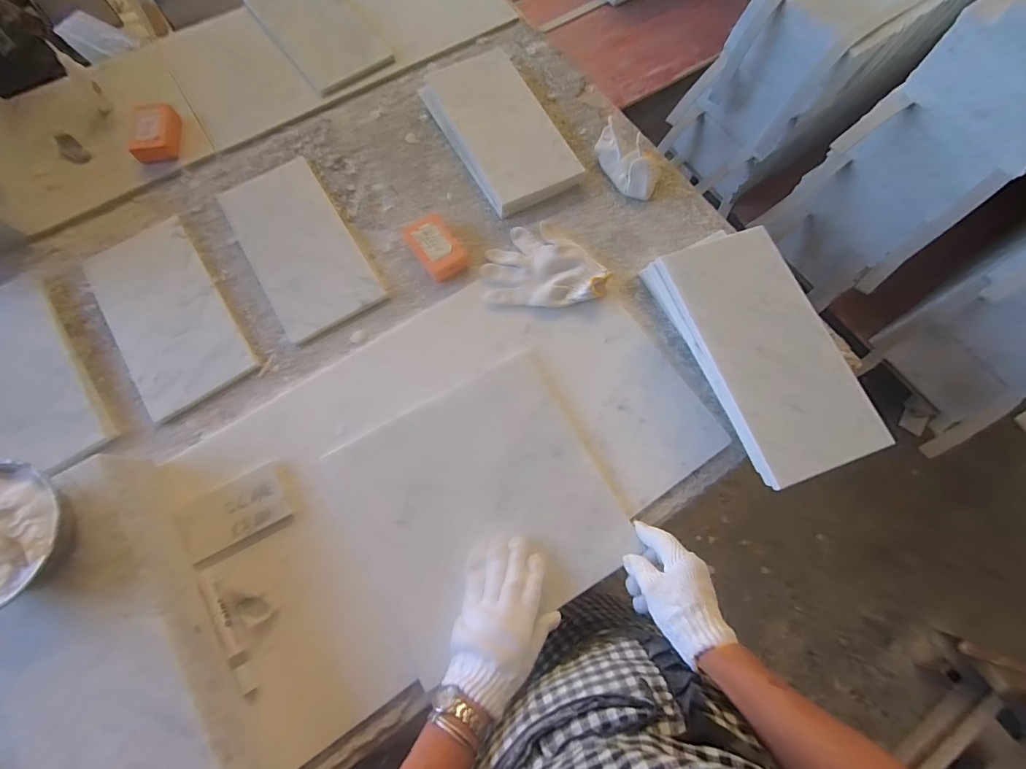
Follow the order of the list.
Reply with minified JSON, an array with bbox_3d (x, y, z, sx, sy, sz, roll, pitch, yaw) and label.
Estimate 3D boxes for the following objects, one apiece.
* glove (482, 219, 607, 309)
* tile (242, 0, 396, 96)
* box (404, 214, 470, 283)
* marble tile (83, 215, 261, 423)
[{"bbox_3d":[0.044,-0.179,0.651,0.175,0.026,0.138,-8,71,-5],"label":"glove"},{"bbox_3d":[-0.369,-0.668,0.804,0.164,0.013,0.293,-36,82,-19],"label":"tile"},{"bbox_3d":[-0.116,-0.209,0.651,0.063,0.028,0.100,-33,75,-12],"label":"box"},{"bbox_3d":[-0.506,-0.102,0.632,0.155,0.009,0.290,-31,82,-15],"label":"marble tile"}]

